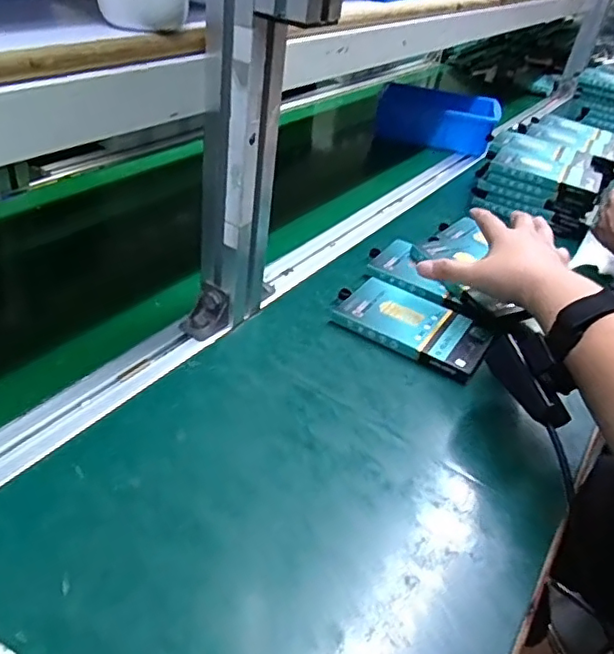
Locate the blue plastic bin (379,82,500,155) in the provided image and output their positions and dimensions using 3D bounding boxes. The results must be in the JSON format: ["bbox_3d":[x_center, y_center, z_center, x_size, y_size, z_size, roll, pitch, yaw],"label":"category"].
[{"bbox_3d":[0.215,-0.342,0.952,0.196,0.076,0.122,13,37,6],"label":"blue plastic bin"}]

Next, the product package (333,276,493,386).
[{"bbox_3d":[0.098,-0.006,0.533,0.141,0.012,0.085,25,40,20],"label":"product package"}]

